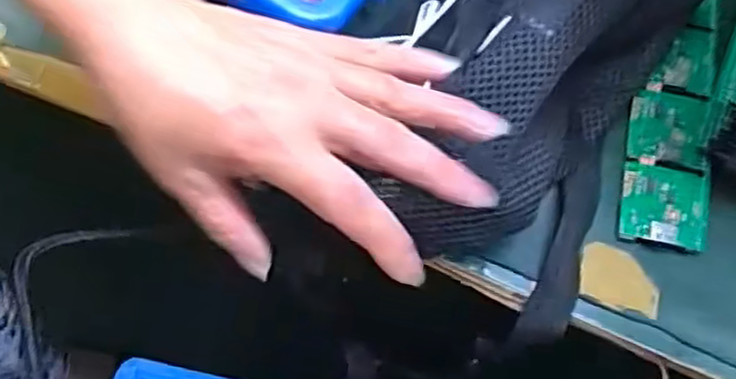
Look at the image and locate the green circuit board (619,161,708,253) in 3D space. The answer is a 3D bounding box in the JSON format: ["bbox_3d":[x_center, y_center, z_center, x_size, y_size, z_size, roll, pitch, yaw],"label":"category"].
[{"bbox_3d":[0.160,0.008,0.391,0.045,0.004,0.044,15,70,3],"label":"green circuit board"}]

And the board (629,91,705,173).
[{"bbox_3d":[0.167,-0.034,0.408,0.039,0.004,0.045,9,67,9],"label":"board"}]

